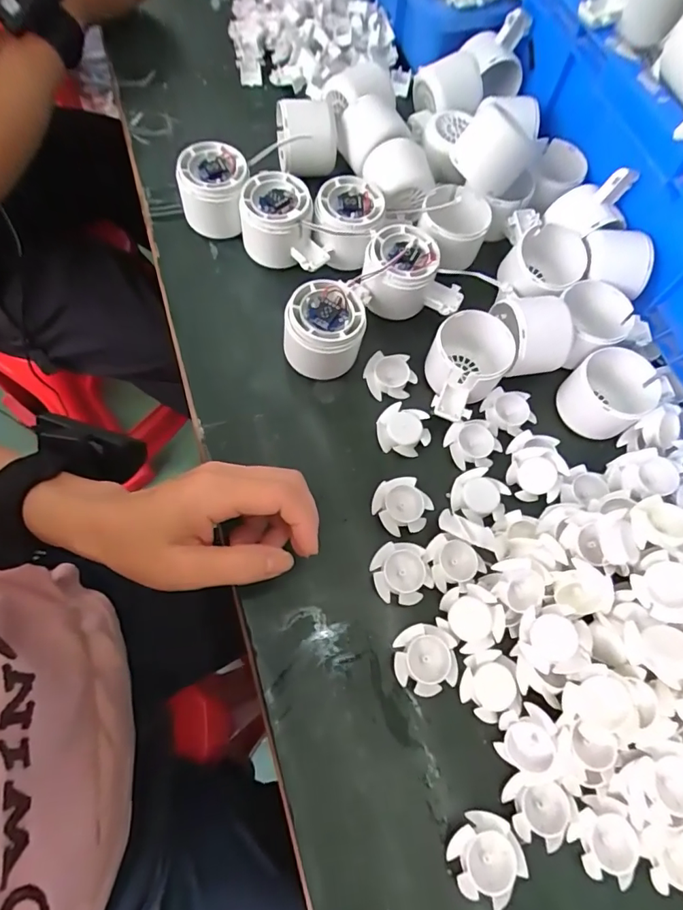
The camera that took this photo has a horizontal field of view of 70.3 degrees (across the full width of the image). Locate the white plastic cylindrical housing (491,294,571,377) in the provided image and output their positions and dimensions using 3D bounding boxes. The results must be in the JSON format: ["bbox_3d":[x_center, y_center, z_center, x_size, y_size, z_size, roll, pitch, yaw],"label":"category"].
[{"bbox_3d":[0.151,-0.099,0.376,0.051,0.045,0.056,-7,69,-8],"label":"white plastic cylindrical housing"}]

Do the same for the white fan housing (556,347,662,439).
[{"bbox_3d":[0.211,-0.049,0.382,0.064,0.042,0.059,2,68,-4],"label":"white fan housing"}]

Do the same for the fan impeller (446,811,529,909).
[{"bbox_3d":[0.080,0.223,0.269,0.040,0.010,0.037,2,68,-4],"label":"fan impeller"}]

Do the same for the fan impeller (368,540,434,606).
[{"bbox_3d":[0.040,0.079,0.324,0.038,0.012,0.040,2,68,-4],"label":"fan impeller"}]

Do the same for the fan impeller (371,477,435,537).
[{"bbox_3d":[0.043,0.036,0.345,0.038,0.012,0.039,-41,77,-18],"label":"fan impeller"}]

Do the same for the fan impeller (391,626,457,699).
[{"bbox_3d":[0.053,0.129,0.305,0.039,0.009,0.040,2,68,-4],"label":"fan impeller"}]

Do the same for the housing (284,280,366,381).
[{"bbox_3d":[-0.013,-0.092,0.368,0.059,0.052,0.057,6,68,-1],"label":"housing"}]

